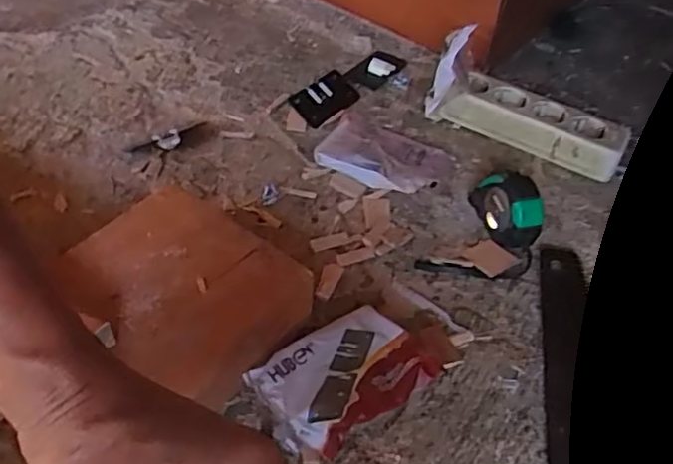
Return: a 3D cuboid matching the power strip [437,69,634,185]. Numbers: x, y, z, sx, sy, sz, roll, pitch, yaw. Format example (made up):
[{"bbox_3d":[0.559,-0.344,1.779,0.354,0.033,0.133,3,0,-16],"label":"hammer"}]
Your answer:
[{"bbox_3d":[0.216,-0.115,0.722,0.186,0.044,0.067,24,49,16],"label":"power strip"}]

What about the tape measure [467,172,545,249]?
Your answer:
[{"bbox_3d":[0.161,-0.026,0.628,0.038,0.056,0.078,-12,49,-17],"label":"tape measure"}]

